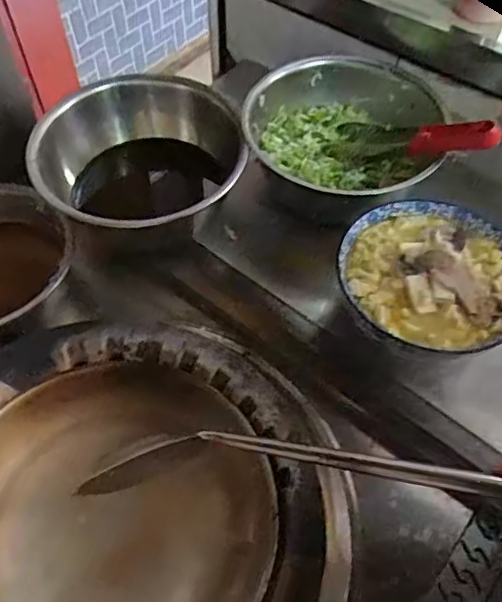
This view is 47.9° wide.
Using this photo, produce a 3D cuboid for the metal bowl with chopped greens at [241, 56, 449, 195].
[{"bbox_3d":[0.122,-0.215,0.725,0.221,0.096,0.230,-1,56,2],"label":"metal bowl with chopped greens"}]

